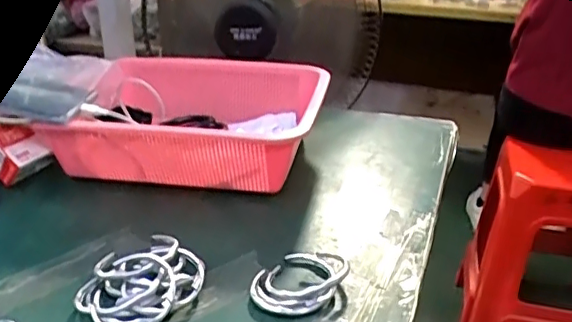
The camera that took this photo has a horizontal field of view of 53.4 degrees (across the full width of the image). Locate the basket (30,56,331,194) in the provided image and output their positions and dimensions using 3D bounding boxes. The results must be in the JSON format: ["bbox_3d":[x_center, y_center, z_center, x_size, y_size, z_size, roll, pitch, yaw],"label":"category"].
[{"bbox_3d":[-0.093,-0.039,0.631,0.266,0.093,0.202,5,27,12],"label":"basket"}]

